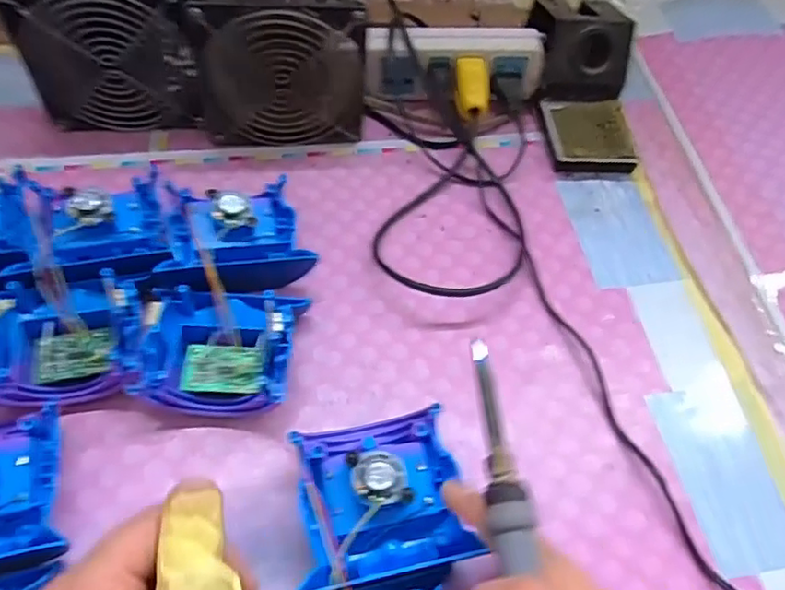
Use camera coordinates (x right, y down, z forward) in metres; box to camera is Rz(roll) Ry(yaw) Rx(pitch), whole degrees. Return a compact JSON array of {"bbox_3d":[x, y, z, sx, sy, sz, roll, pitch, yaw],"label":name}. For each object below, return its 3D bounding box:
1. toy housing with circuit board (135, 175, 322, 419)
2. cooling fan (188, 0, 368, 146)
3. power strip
[{"bbox_3d":[-0.102,-0.006,0.393,0.095,0.041,0.168,4,55,-2],"label":"toy housing with circuit board"},{"bbox_3d":[-0.081,-0.166,0.459,0.121,0.117,0.041,-4,56,-8],"label":"cooling fan"},{"bbox_3d":[0.051,-0.183,0.512,0.144,0.062,0.047,-6,56,-9],"label":"power strip"}]

